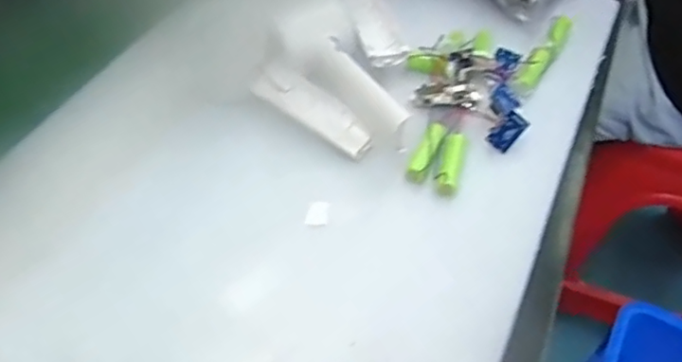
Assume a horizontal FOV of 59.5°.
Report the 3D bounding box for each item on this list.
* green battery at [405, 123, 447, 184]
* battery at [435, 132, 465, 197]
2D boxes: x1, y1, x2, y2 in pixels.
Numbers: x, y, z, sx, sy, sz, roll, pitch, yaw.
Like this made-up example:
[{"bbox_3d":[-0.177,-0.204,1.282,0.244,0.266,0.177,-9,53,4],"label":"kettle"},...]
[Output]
[{"bbox_3d":[0.060,-0.019,0.418,0.013,0.017,0.050,21,52,14],"label":"green battery"},{"bbox_3d":[0.076,-0.014,0.414,0.014,0.017,0.052,13,51,8],"label":"battery"}]

